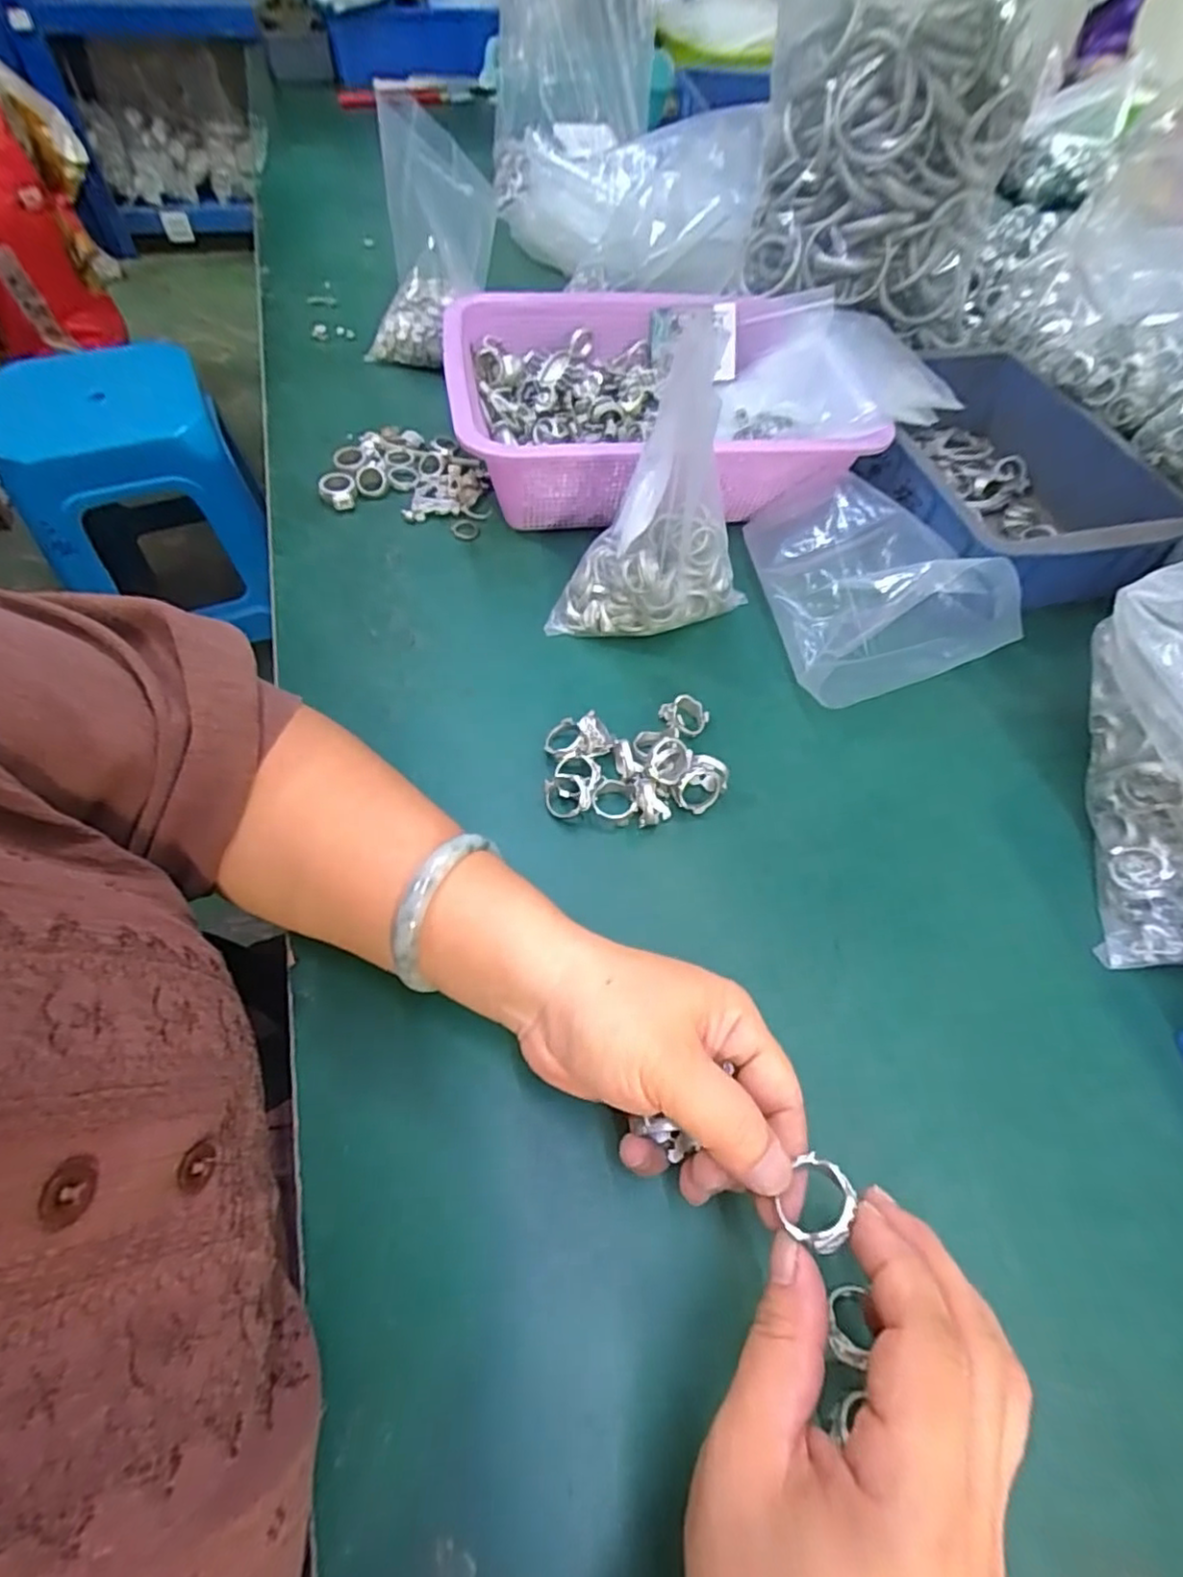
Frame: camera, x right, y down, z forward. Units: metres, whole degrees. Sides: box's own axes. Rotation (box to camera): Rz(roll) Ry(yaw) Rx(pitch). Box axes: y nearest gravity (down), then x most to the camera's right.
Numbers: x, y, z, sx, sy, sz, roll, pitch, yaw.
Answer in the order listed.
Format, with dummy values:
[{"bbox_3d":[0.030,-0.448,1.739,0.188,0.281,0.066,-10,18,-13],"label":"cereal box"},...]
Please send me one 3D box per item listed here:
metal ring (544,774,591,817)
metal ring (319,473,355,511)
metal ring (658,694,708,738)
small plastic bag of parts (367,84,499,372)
[{"bbox_3d":[-0.014,0.004,0.357,0.025,0.007,0.024,-4,78,18],"label":"metal ring"},{"bbox_3d":[-0.187,-0.218,0.483,0.026,0.016,0.028,2,57,-3],"label":"metal ring"},{"bbox_3d":[0.055,-0.044,0.395,0.030,0.013,0.025,16,57,6],"label":"metal ring"},{"bbox_3d":[-0.140,-0.455,0.543,0.114,0.161,0.108,-5,59,-7],"label":"small plastic bag of parts"}]

